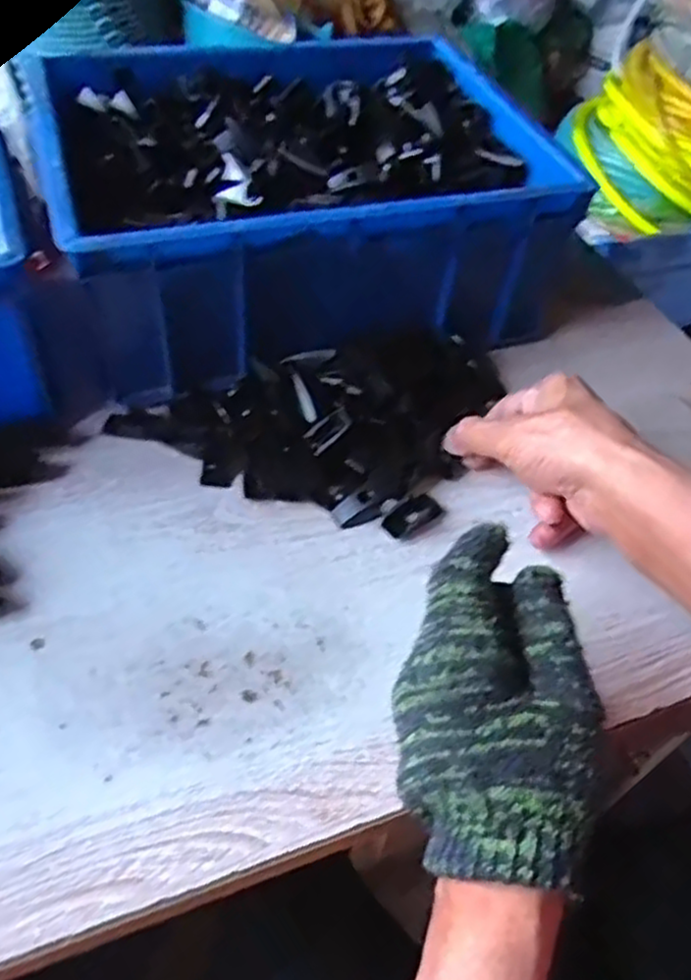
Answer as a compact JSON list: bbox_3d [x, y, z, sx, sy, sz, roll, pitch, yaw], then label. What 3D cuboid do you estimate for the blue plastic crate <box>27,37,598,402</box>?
[{"bbox_3d":[-0.039,-0.216,0.539,0.322,0.113,0.261,-14,53,-18],"label":"blue plastic crate"}]

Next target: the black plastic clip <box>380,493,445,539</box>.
[{"bbox_3d":[0.042,0.014,0.438,0.040,0.007,0.018,-29,59,-27],"label":"black plastic clip"}]

